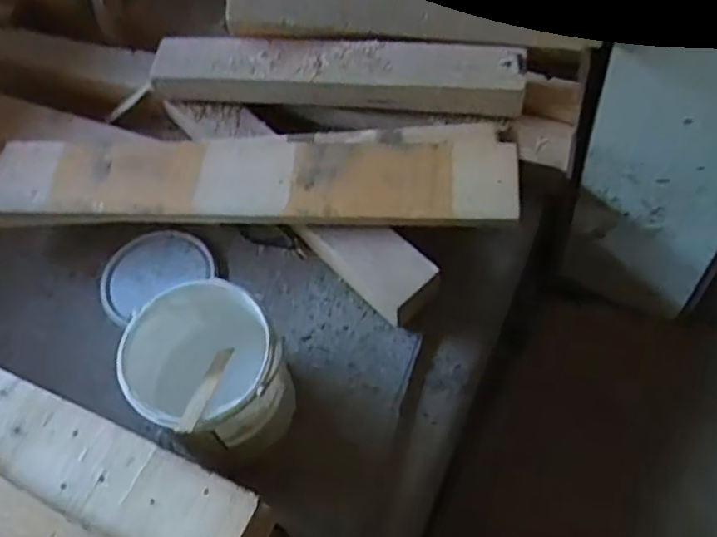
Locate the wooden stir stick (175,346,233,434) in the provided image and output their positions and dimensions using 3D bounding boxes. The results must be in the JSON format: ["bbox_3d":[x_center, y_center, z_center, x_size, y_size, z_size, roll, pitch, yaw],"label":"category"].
[{"bbox_3d":[-0.178,0.141,0.792,0.025,0.011,0.180,-2,19,4],"label":"wooden stir stick"}]

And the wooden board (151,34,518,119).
[{"bbox_3d":[-0.041,-0.321,1.125,0.618,0.084,0.095,3,59,11],"label":"wooden board"}]

